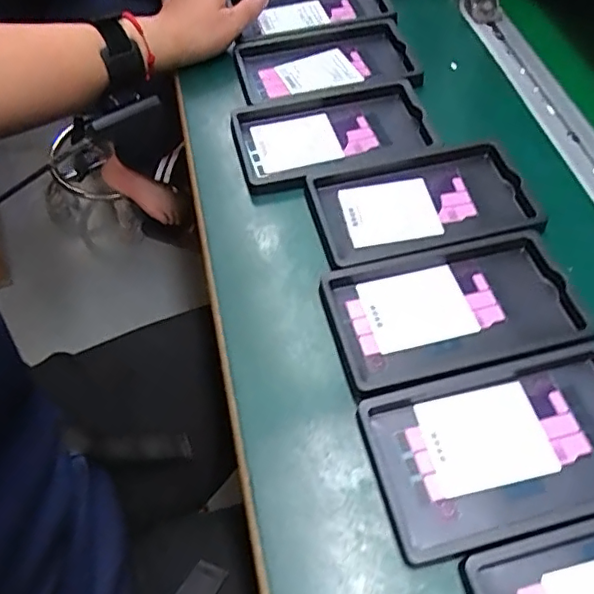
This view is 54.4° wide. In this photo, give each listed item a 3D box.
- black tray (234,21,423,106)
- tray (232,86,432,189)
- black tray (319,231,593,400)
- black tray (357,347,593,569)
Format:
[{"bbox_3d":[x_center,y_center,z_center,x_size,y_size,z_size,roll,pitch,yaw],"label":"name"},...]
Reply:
[{"bbox_3d":[0.024,-0.219,0.541,0.154,0.028,0.100,-6,56,-5],"label":"black tray"},{"bbox_3d":[0.030,-0.133,0.486,0.152,0.023,0.094,-11,57,-8],"label":"tray"},{"bbox_3d":[0.101,0.010,0.378,0.156,0.021,0.091,-11,57,-8],"label":"black tray"},{"bbox_3d":[0.120,0.086,0.328,0.153,0.020,0.089,-12,57,-9],"label":"black tray"}]

